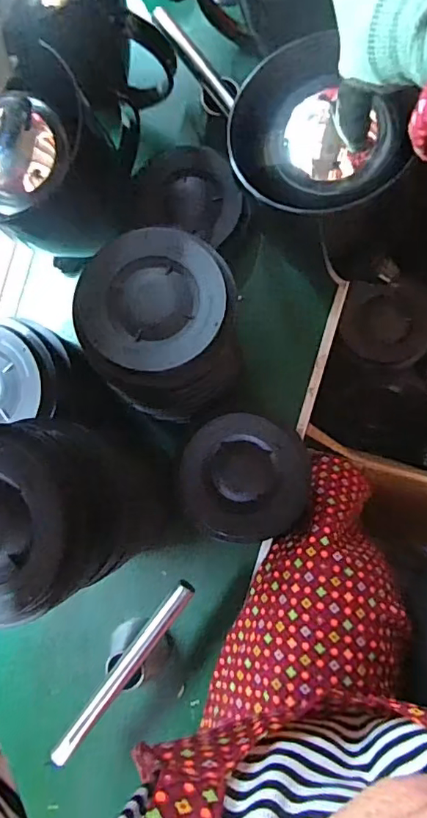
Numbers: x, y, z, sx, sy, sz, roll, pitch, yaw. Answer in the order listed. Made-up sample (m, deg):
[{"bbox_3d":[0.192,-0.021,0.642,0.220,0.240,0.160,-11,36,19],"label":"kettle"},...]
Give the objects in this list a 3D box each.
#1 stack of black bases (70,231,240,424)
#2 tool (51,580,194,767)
[{"bbox_3d":[-0.032,-0.058,0.460,0.120,0.166,0.144,-20,85,8],"label":"stack of black bases"},{"bbox_3d":[-0.082,0.240,0.477,0.019,0.011,0.200,37,94,9],"label":"tool"}]

